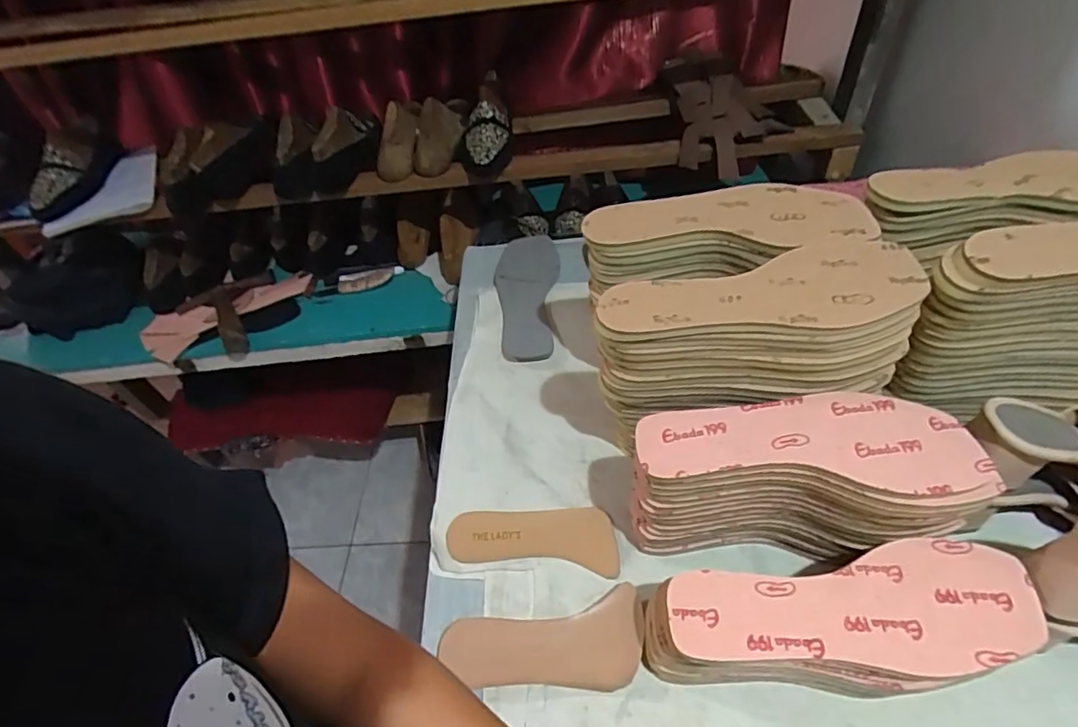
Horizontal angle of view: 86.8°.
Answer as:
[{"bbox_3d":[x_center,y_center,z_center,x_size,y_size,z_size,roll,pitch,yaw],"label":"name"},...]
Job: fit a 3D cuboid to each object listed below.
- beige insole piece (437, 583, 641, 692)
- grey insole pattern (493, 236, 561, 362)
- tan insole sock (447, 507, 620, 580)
[{"bbox_3d":[0.004,0.228,0.454,0.157,0.022,0.071,-11,48,-3],"label":"beige insole piece"},{"bbox_3d":[-0.018,-0.096,0.754,0.082,0.008,0.247,6,47,0],"label":"grey insole pattern"},{"bbox_3d":[-0.007,0.164,0.526,0.153,0.009,0.062,-4,48,3],"label":"tan insole sock"}]

